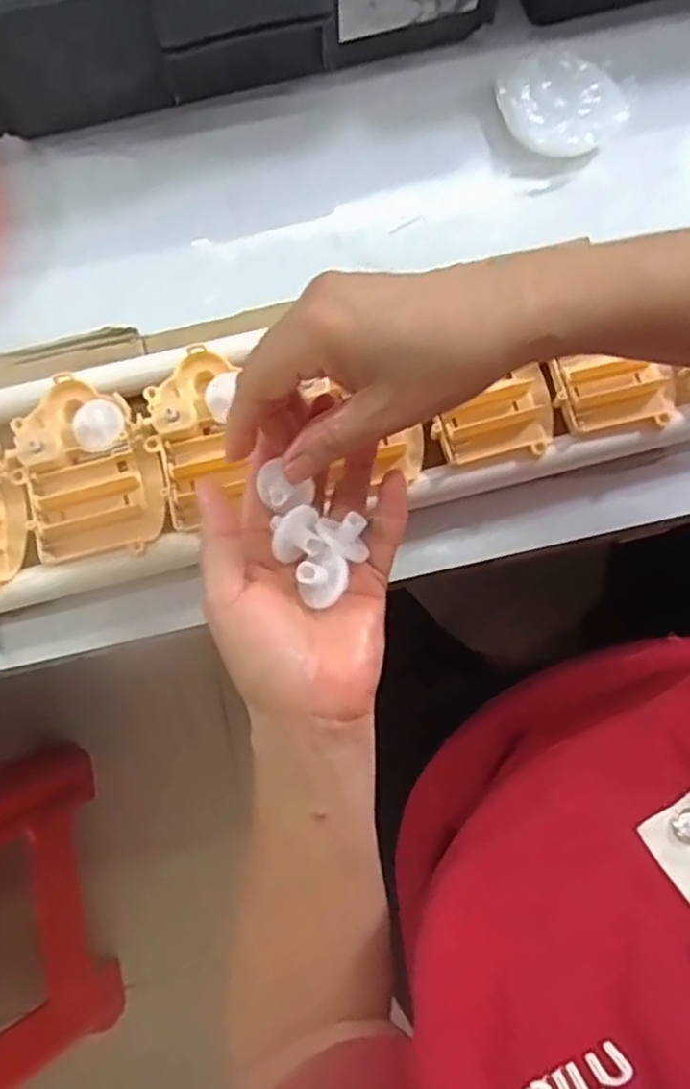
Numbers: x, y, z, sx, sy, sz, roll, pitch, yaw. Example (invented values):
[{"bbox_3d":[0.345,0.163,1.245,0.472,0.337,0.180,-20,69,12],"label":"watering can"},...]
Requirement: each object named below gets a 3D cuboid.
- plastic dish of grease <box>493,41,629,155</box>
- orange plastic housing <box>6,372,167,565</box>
[{"bbox_3d":[0.135,-0.284,0.463,0.070,0.013,0.077,0,79,1],"label":"plastic dish of grease"},{"bbox_3d":[-0.137,-0.043,0.391,0.072,0.016,0.096,-14,79,-2],"label":"orange plastic housing"}]

